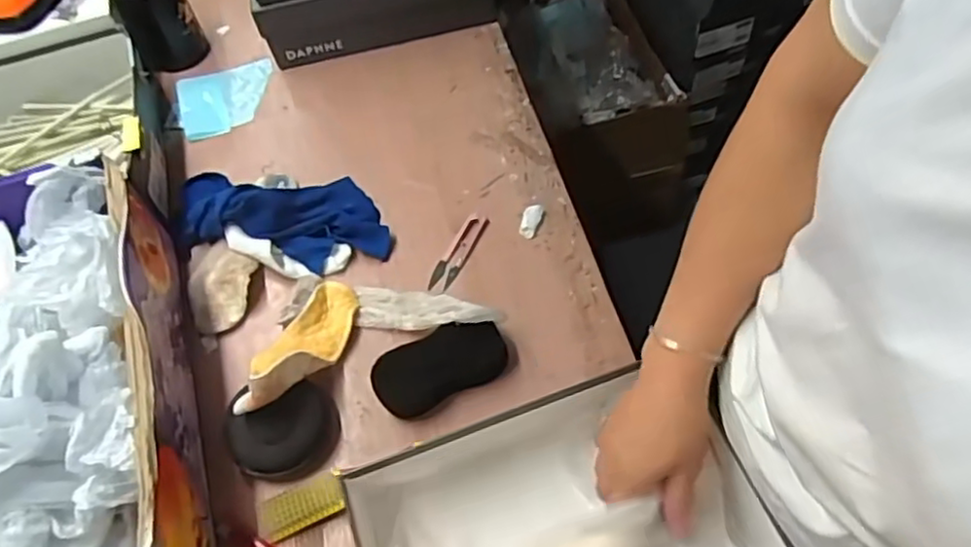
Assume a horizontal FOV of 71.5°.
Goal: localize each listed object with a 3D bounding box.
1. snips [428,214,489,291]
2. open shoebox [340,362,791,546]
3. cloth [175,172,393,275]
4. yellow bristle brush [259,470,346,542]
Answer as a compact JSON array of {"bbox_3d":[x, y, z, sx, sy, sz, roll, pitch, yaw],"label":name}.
[{"bbox_3d":[-0.028,-0.024,0.723,0.027,0.013,0.095,25,64,18],"label":"snips"},{"bbox_3d":[0.049,0.187,0.532,0.306,0.083,0.190,-18,60,-6],"label":"open shoebox"},{"bbox_3d":[-0.224,-0.067,0.734,0.237,0.053,0.122,-2,59,4],"label":"cloth"},{"bbox_3d":[-0.157,0.201,0.583,0.071,0.023,0.032,-22,60,-8],"label":"yellow bristle brush"}]

